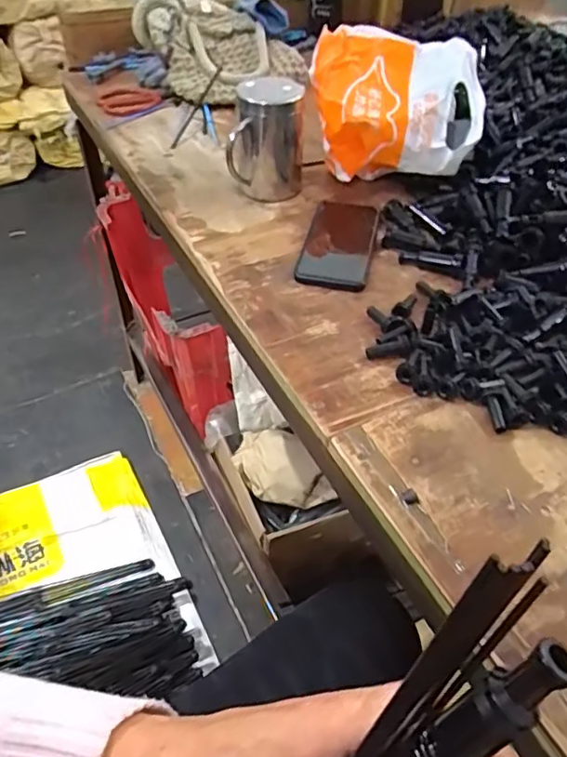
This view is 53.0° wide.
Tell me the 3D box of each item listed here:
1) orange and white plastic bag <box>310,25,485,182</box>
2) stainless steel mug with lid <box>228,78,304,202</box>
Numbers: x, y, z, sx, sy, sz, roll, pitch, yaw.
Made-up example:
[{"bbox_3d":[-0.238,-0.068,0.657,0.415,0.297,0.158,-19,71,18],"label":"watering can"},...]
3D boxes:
[{"bbox_3d":[0.130,-0.315,0.686,0.193,0.149,0.119,3,46,0],"label":"orange and white plastic bag"},{"bbox_3d":[-0.021,-0.281,0.675,0.085,0.131,0.075,3,46,2],"label":"stainless steel mug with lid"}]

